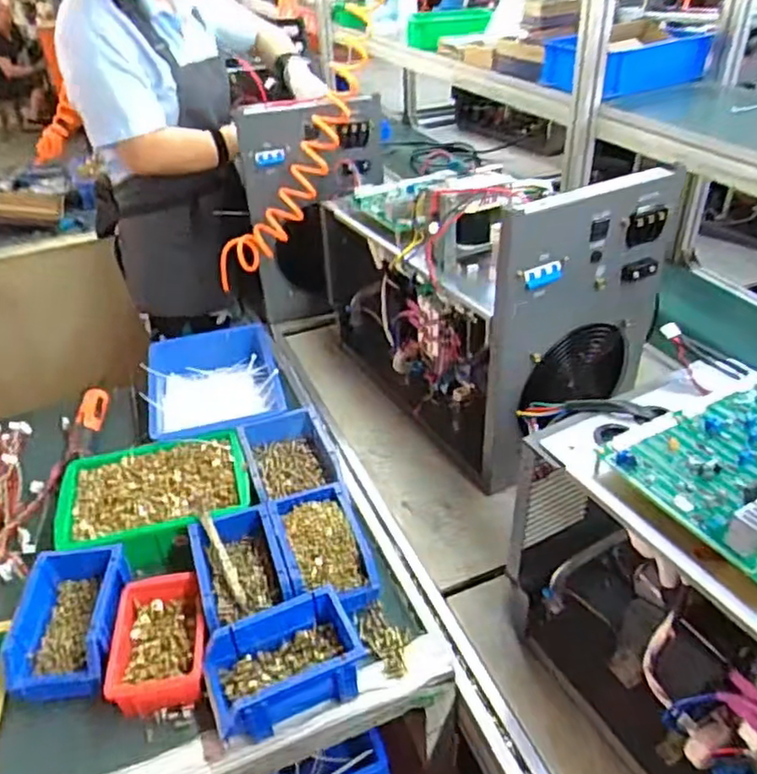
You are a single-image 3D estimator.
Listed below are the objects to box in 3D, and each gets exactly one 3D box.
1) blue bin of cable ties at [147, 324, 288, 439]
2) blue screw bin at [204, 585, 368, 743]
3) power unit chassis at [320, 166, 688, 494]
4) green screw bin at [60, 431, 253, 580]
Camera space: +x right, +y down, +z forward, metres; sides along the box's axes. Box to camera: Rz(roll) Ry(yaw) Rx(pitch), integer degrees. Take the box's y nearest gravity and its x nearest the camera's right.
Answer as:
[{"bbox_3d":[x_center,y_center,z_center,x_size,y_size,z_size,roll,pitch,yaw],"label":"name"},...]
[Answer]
[{"bbox_3d":[-0.283,-0.006,1.126,0.212,0.066,0.308,-13,37,-13],"label":"blue bin of cable ties"},{"bbox_3d":[-0.102,0.292,0.706,0.165,0.055,0.117,-16,38,-18],"label":"blue screw bin"},{"bbox_3d":[0.152,-0.174,1.093,0.287,0.445,0.540,-18,39,-20],"label":"power unit chassis"},{"bbox_3d":[-0.309,0.164,0.920,0.249,0.072,0.192,-11,37,-11],"label":"green screw bin"}]

